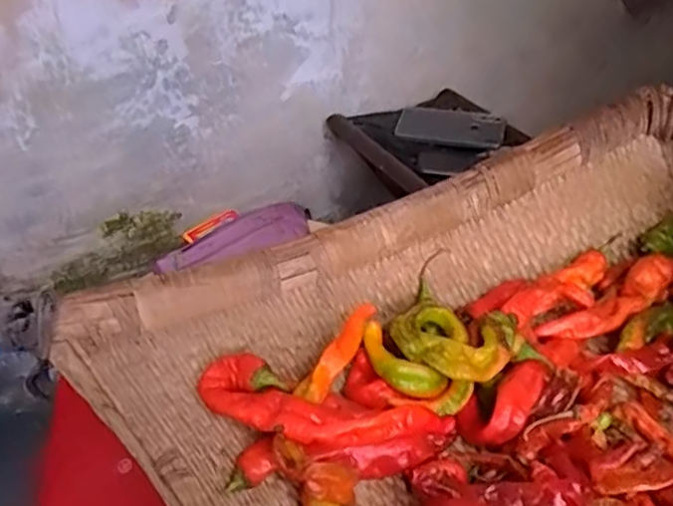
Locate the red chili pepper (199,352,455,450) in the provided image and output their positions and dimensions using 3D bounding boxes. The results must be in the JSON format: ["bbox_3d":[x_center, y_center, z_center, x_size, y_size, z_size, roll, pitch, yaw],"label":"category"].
[{"bbox_3d":[-0.012,0.109,0.442,0.175,0.025,0.059,9,37,12],"label":"red chili pepper"}]

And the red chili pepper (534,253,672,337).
[{"bbox_3d":[0.252,0.041,0.562,0.172,0.030,0.037,-23,42,-27],"label":"red chili pepper"}]

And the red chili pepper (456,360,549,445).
[{"bbox_3d":[0.129,0.109,0.470,0.081,0.030,0.042,-38,48,-17],"label":"red chili pepper"}]

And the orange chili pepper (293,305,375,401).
[{"bbox_3d":[0.002,0.073,0.467,0.022,0.025,0.082,35,89,38],"label":"orange chili pepper"}]

